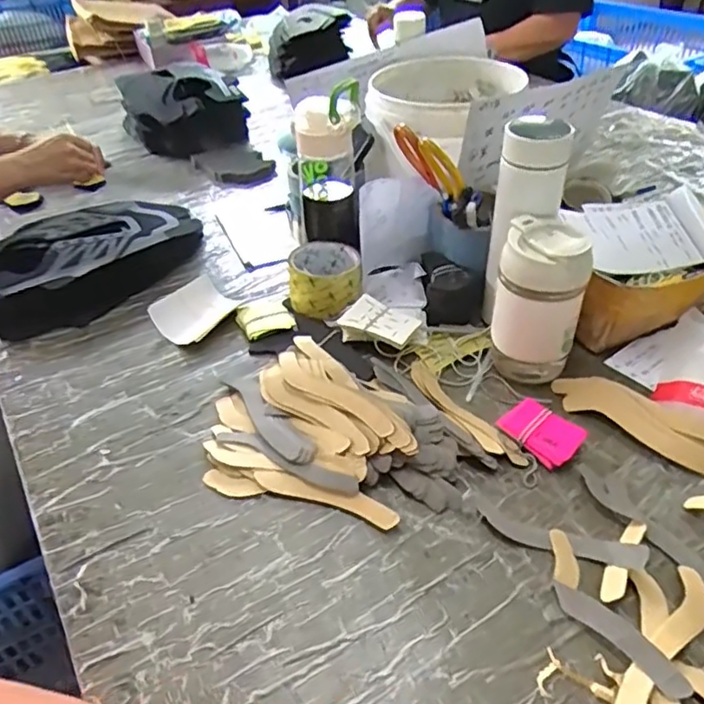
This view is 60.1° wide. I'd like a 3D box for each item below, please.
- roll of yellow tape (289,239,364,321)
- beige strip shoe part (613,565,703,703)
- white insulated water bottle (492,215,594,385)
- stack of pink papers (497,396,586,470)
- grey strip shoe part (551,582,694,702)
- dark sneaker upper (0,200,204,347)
[{"bbox_3d":[-0.032,-0.084,0.746,0.087,0.051,0.094,-6,40,-3],"label":"roll of yellow tape"},{"bbox_3d":[0.217,0.204,0.419,0.028,0.011,0.148,29,49,33],"label":"beige strip shoe part"},{"bbox_3d":[0.187,-0.049,0.614,0.083,0.149,0.069,8,41,14],"label":"white insulated water bottle"},{"bbox_3d":[0.177,0.077,0.572,0.050,0.020,0.069,-30,46,-28],"label":"stack of pink papers"},{"bbox_3d":[0.186,0.197,0.425,0.023,0.005,0.100,-38,40,-17],"label":"grey strip shoe part"},{"bbox_3d":[-0.367,-0.139,0.858,0.305,0.051,0.233,-32,47,-30],"label":"dark sneaker upper"}]

